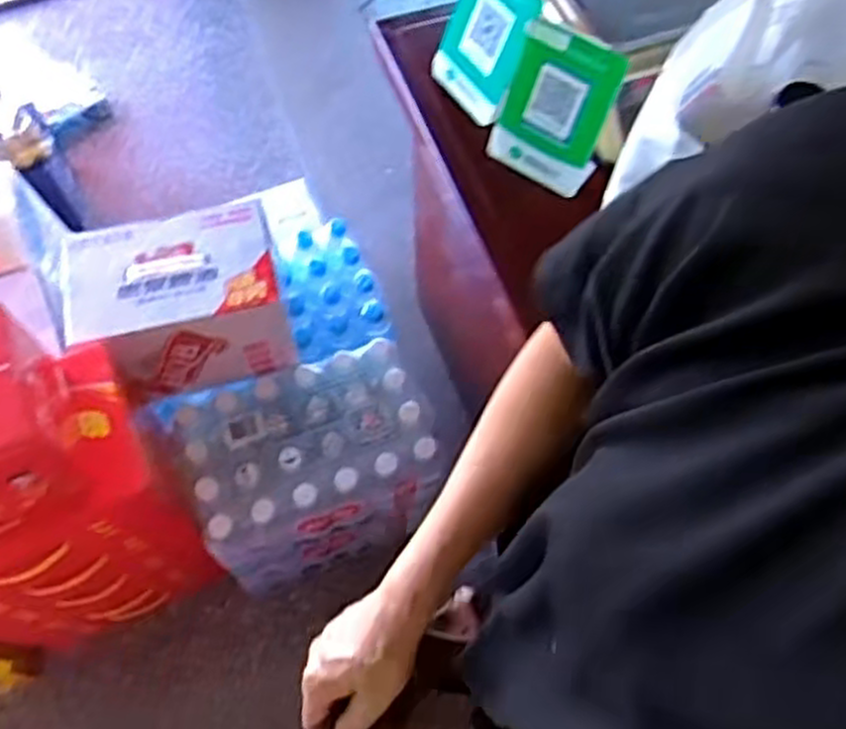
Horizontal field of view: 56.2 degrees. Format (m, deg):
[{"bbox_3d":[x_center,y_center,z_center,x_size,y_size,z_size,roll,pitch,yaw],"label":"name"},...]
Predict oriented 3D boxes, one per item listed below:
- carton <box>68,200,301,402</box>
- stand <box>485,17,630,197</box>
[{"bbox_3d":[-0.336,-0.082,1.127,0.274,0.189,0.191,-11,62,-5],"label":"carton"},{"bbox_3d":[0.142,-0.281,0.867,0.118,0.150,0.076,28,66,15],"label":"stand"}]

